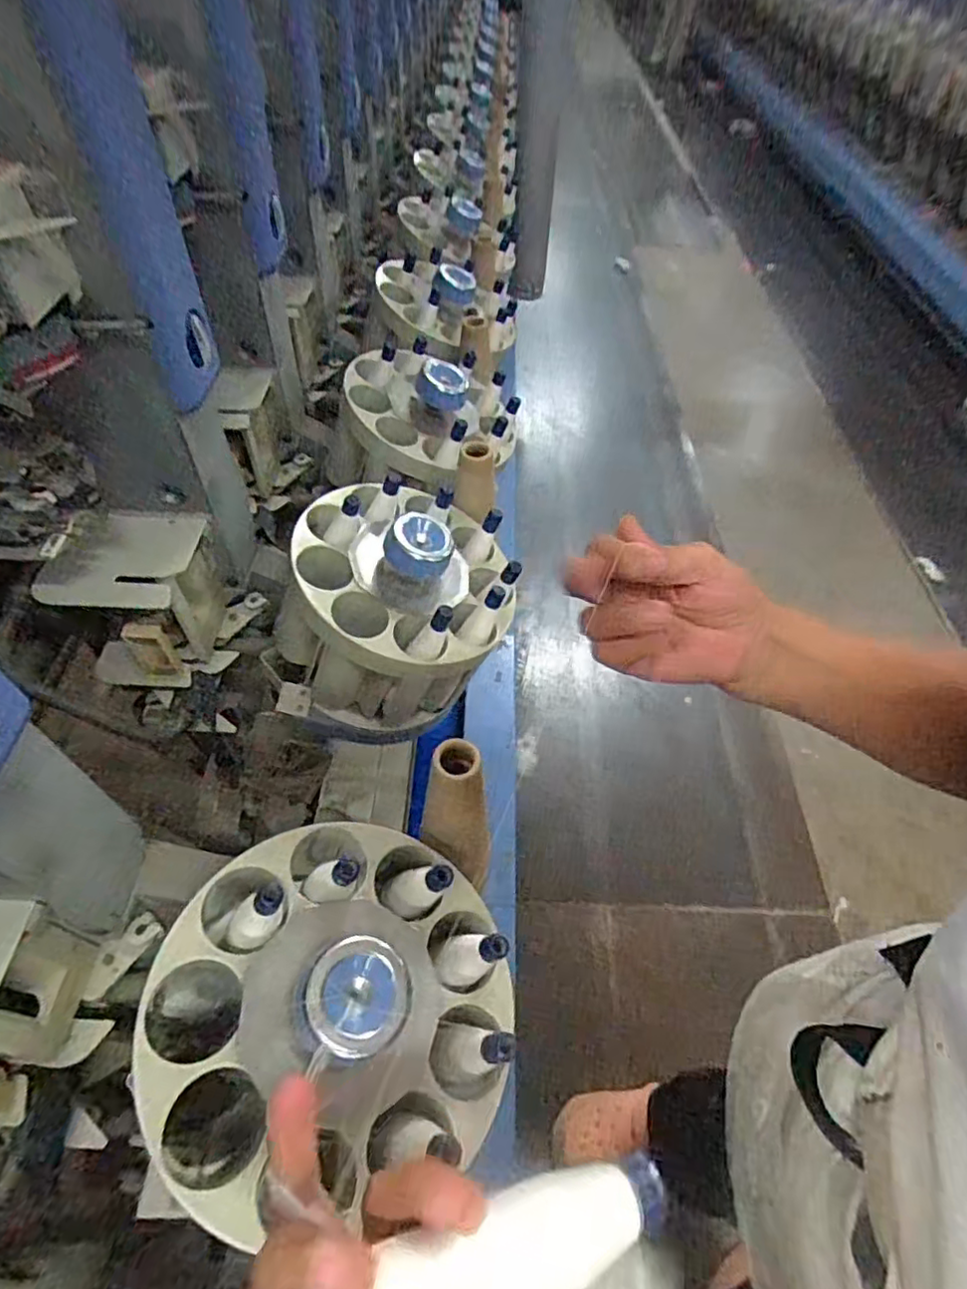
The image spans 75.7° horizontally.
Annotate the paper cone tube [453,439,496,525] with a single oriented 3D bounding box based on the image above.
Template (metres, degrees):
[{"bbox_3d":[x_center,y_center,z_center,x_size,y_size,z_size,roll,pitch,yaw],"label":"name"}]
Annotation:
[{"bbox_3d":[-0.008,-0.198,0.768,0.055,0.102,0.049,14,55,9],"label":"paper cone tube"}]

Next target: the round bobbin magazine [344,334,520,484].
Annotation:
[{"bbox_3d":[-0.066,-0.312,0.851,0.248,0.100,0.249,13,65,-15],"label":"round bobbin magazine"}]

